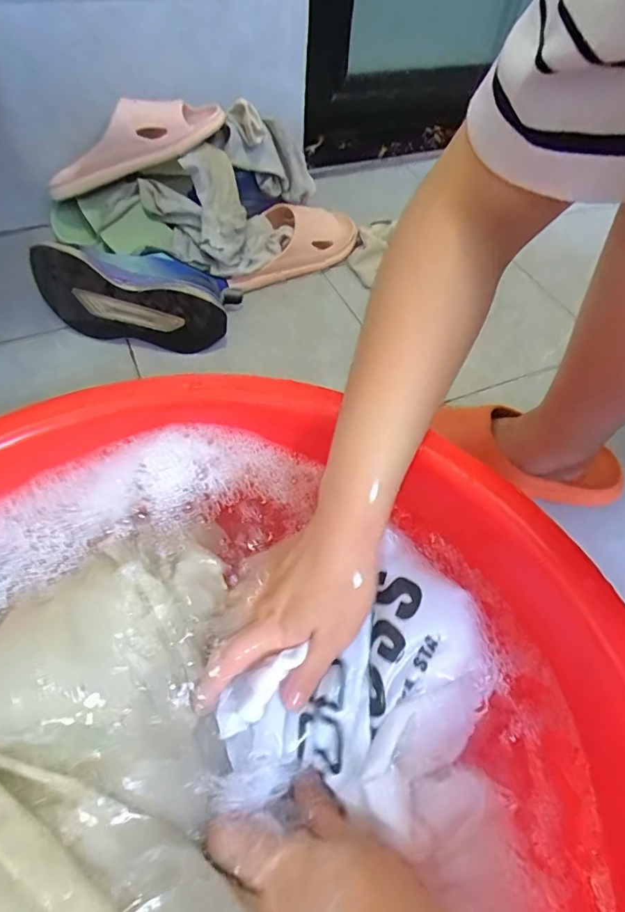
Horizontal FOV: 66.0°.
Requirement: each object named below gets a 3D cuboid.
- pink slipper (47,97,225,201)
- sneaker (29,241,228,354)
[{"bbox_3d":[-0.259,-0.434,0.663,0.272,0.071,0.085,-16,53,15],"label":"pink slipper"},{"bbox_3d":[-0.222,-0.210,0.617,0.232,0.096,0.107,8,53,2],"label":"sneaker"}]

